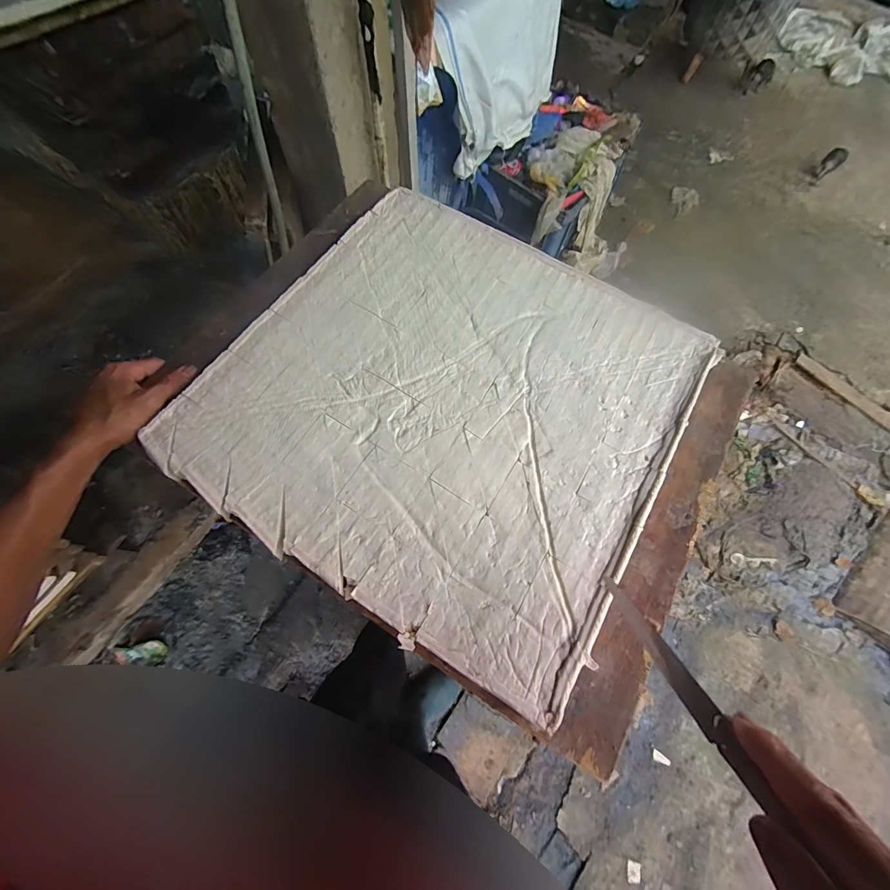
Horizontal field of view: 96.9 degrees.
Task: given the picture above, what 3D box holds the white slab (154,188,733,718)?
[{"bbox_3d":[0.011,-0.064,0.442,0.465,0.028,0.469,31,72,8],"label":"white slab"}]

